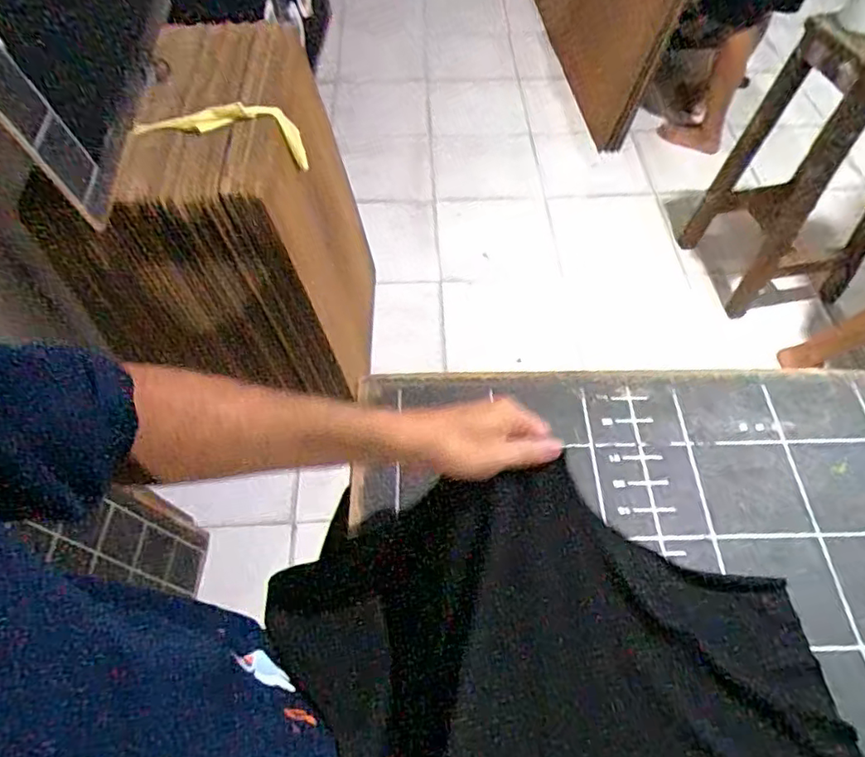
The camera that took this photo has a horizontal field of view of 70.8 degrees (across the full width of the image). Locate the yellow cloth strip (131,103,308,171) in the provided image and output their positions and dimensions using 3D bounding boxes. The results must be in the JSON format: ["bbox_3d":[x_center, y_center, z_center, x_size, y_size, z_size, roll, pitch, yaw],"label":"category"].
[{"bbox_3d":[-0.360,-0.461,1.121,0.326,0.102,0.068,-3,50,-37],"label":"yellow cloth strip"}]

